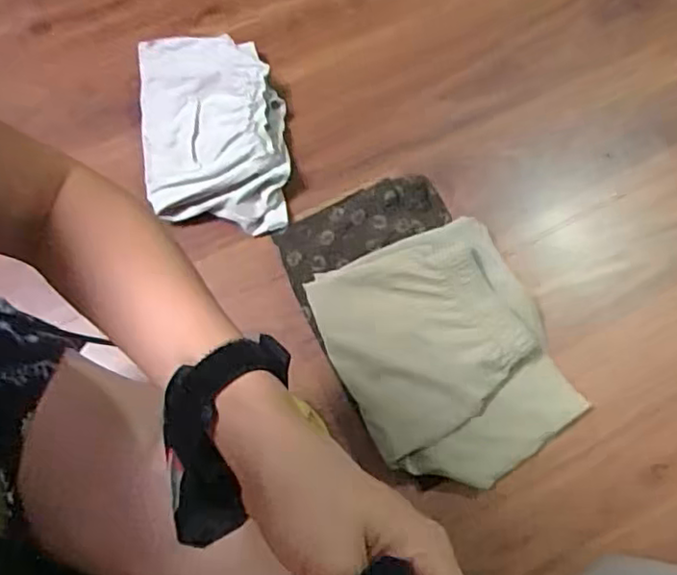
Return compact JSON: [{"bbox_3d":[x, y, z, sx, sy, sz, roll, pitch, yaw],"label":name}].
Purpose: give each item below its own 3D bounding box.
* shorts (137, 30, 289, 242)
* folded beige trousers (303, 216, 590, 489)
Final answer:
[{"bbox_3d":[-0.177,-0.220,0.935,0.200,0.077,0.301,-6,73,-5],"label":"shorts"},{"bbox_3d":[0.144,0.084,0.838,0.274,0.062,0.318,-24,76,-10],"label":"folded beige trousers"}]

